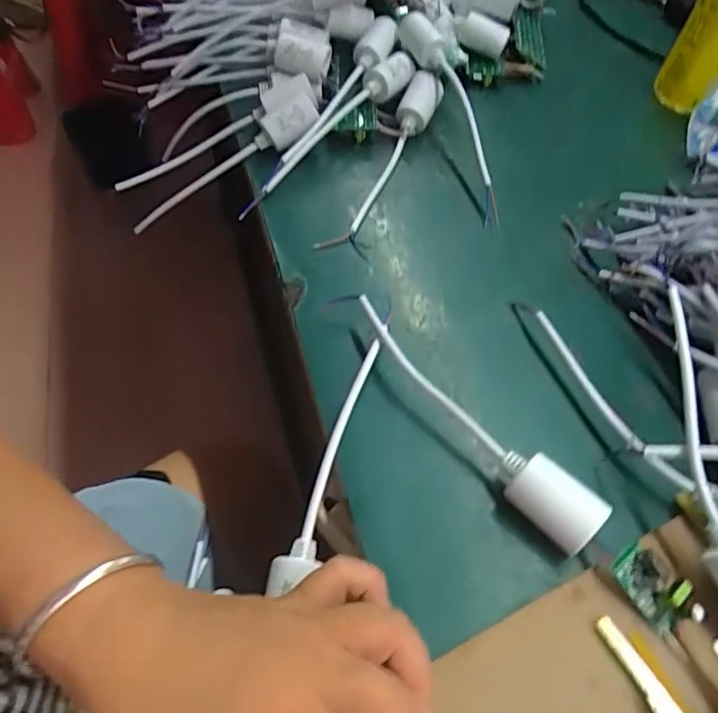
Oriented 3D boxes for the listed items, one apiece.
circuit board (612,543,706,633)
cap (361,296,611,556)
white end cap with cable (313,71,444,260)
[{"bbox_3d":[0.133,0.105,0.262,0.018,0.017,0.036,-30,57,-23],"label":"circuit board"},{"bbox_3d":[0.053,0.032,0.317,0.025,0.030,0.177,-33,58,-25],"label":"cap"},{"bbox_3d":[0.022,-0.157,0.458,0.029,0.044,0.199,18,53,13],"label":"white end cap with cable"}]

